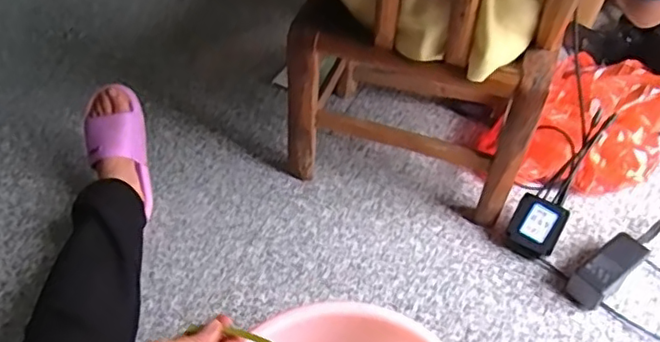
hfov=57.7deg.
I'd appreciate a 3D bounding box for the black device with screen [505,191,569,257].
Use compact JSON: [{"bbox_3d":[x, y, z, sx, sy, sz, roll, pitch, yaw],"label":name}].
[{"bbox_3d":[0.321,0.089,0.932,0.073,0.031,0.091,26,96,19],"label":"black device with screen"}]

